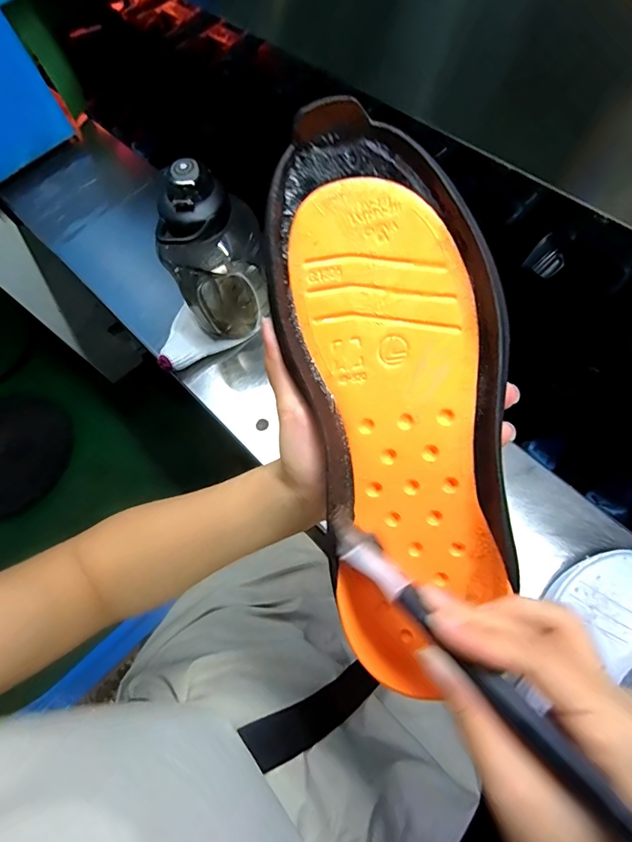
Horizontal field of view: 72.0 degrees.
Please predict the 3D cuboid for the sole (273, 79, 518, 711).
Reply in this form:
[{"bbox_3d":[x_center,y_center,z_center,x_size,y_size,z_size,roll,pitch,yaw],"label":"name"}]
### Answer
[{"bbox_3d":[0.042,-0.006,0.229,0.099,0.027,0.285,-9,95,-1],"label":"sole"}]

